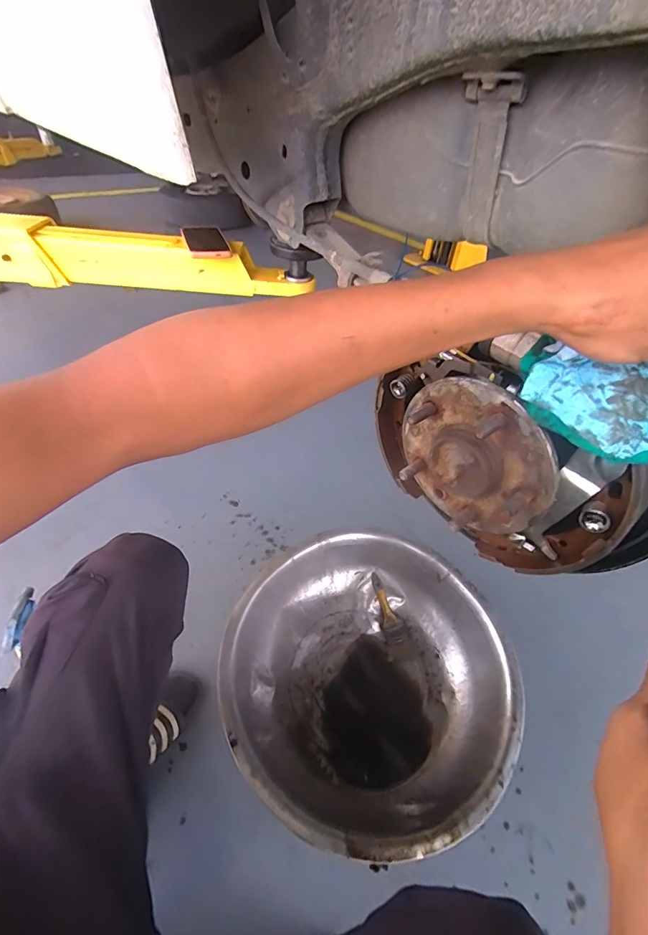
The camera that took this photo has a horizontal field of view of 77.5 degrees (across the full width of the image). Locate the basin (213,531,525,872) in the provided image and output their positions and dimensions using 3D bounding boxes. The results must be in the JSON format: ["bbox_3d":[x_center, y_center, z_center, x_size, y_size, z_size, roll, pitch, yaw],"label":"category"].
[{"bbox_3d":[0.075,0.376,0.747,0.483,0.160,0.483,2,45,-2],"label":"basin"}]

